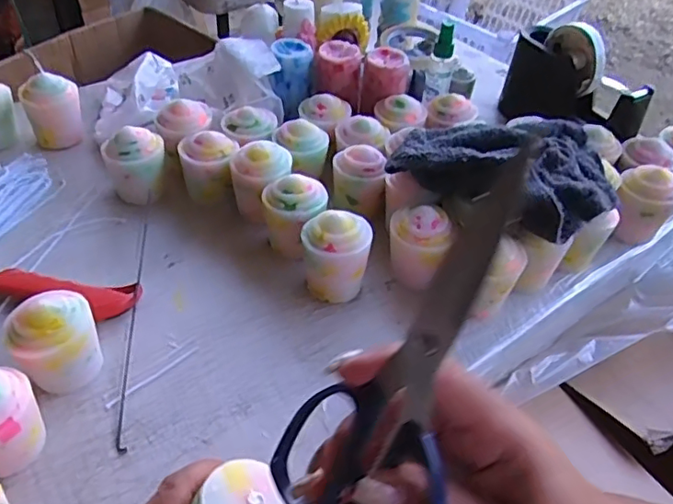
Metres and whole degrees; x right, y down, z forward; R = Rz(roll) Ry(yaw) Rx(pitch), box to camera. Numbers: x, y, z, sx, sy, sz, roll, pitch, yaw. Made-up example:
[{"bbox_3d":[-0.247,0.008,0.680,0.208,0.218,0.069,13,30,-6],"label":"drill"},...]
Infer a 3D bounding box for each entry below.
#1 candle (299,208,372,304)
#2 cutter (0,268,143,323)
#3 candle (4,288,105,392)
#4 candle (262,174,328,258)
[{"bbox_3d":[-0.003,0.010,0.479,0.054,0.073,0.056,3,45,-3],"label":"candle"},{"bbox_3d":[-0.249,0.027,0.473,0.171,0.022,0.036,11,46,6],"label":"cutter"},{"bbox_3d":[-0.196,0.065,0.405,0.055,0.065,0.047,-27,54,-28],"label":"candle"},{"bbox_3d":[-0.036,-0.035,0.519,0.051,0.065,0.055,36,53,27],"label":"candle"}]

